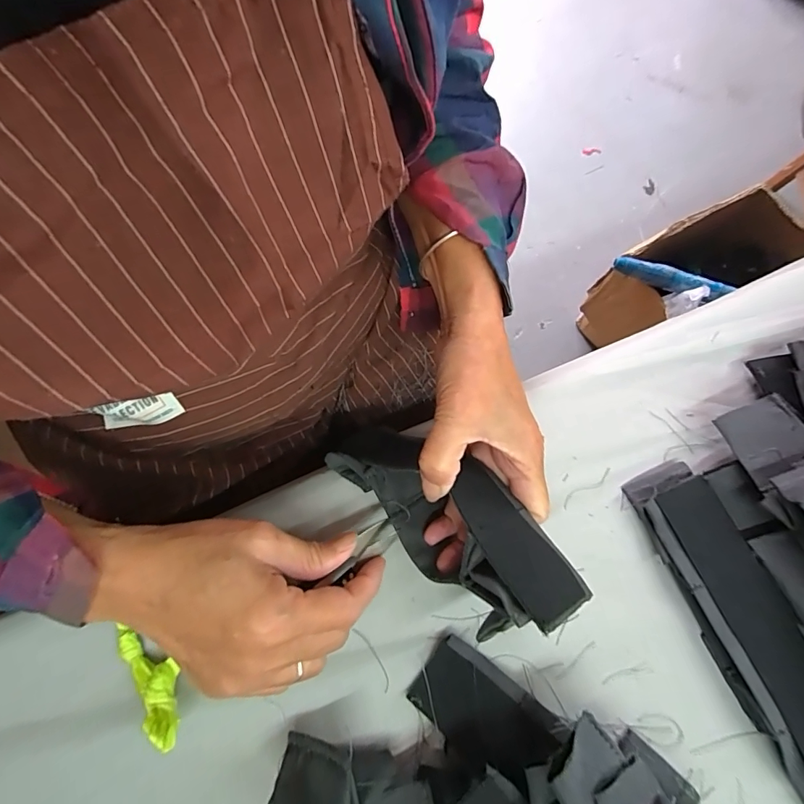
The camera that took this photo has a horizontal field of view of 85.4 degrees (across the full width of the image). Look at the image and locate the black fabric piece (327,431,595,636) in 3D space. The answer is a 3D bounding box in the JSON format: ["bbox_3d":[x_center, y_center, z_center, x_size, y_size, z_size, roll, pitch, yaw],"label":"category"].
[{"bbox_3d":[0.021,0.063,0.260,0.172,0.046,0.065,29,71,41],"label":"black fabric piece"}]

